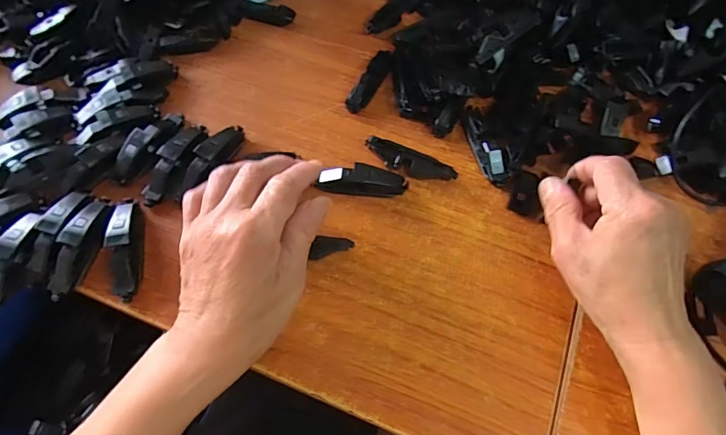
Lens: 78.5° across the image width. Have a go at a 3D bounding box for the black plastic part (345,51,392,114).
[{"bbox_3d":[0.008,-0.130,0.415,0.016,0.017,0.078,24,67,9],"label":"black plastic part"}]

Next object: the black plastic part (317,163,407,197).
[{"bbox_3d":[0.001,-0.030,0.367,0.071,0.021,0.019,4,70,-5],"label":"black plastic part"}]

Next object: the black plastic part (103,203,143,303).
[{"bbox_3d":[-0.178,0.023,0.333,0.023,0.021,0.075,-5,66,-5],"label":"black plastic part"}]

